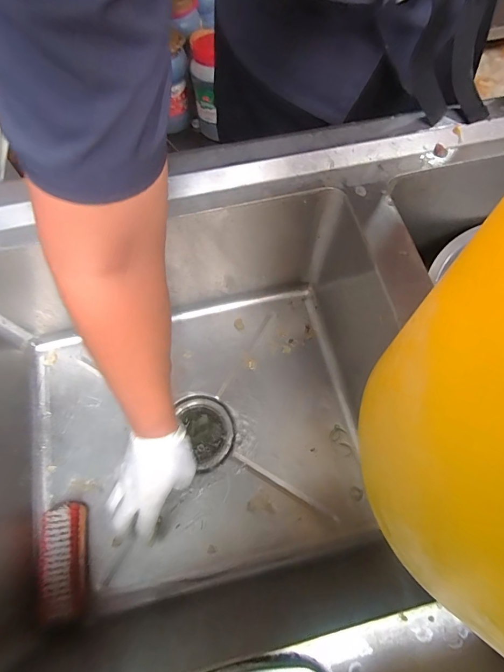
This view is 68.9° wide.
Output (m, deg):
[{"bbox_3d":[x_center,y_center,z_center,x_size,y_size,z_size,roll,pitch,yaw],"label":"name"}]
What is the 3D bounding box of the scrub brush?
[{"bbox_3d":[-0.253,0.298,0.490,0.052,0.038,0.133,-8,68,-5],"label":"scrub brush"}]

